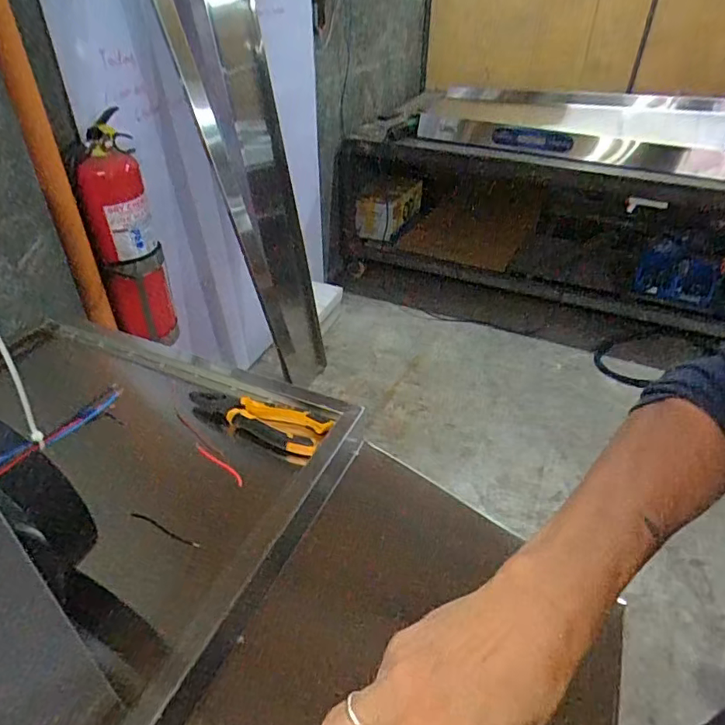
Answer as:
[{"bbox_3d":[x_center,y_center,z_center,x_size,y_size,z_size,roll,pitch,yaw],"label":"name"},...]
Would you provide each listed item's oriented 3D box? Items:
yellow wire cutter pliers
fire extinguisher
[{"bbox_3d":[-0.116,0.066,0.597,0.162,0.032,0.061,18,41,20],"label":"yellow wire cutter pliers"},{"bbox_3d":[-0.602,-0.306,1.388,0.143,0.526,0.188,-4,38,-8],"label":"fire extinguisher"}]

